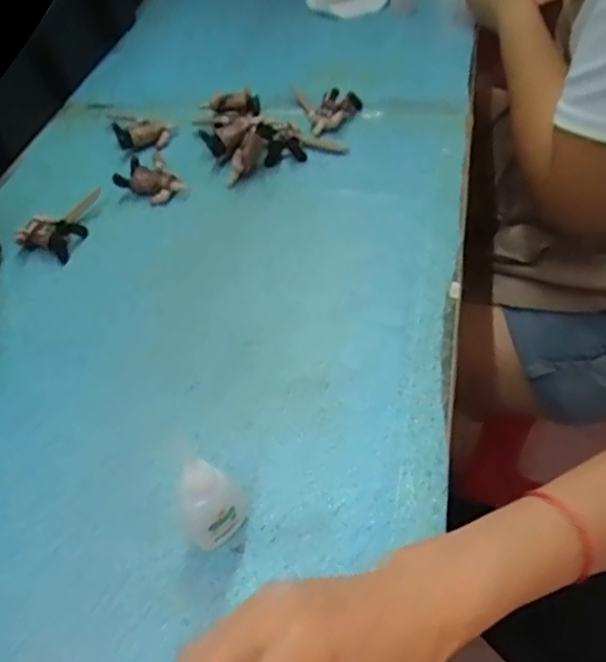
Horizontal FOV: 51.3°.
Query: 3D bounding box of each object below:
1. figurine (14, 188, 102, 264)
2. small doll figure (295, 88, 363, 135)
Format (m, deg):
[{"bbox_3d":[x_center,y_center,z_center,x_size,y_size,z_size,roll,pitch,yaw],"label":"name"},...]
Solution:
[{"bbox_3d":[-0.200,-0.094,0.531,0.045,0.019,0.074,15,52,19],"label":"figurine"},{"bbox_3d":[0.027,-0.222,0.613,0.054,0.015,0.067,-15,51,-8],"label":"small doll figure"}]

